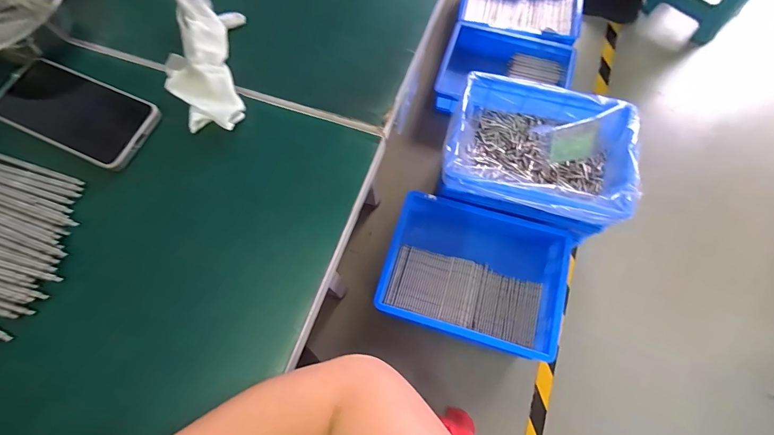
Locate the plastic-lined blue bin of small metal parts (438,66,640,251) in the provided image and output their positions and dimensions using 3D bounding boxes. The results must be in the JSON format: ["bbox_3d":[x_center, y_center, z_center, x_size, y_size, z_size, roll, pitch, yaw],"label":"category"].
[{"bbox_3d":[0.362,-0.168,0.874,0.416,0.134,0.311,17,72,7],"label":"plastic-lined blue bin of small metal parts"}]

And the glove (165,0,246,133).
[{"bbox_3d":[-0.189,-0.167,0.367,0.072,0.019,0.178,-8,70,-2],"label":"glove"}]

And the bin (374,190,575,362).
[{"bbox_3d":[0.212,0.140,0.909,0.415,0.134,0.330,15,71,7],"label":"bin"}]

